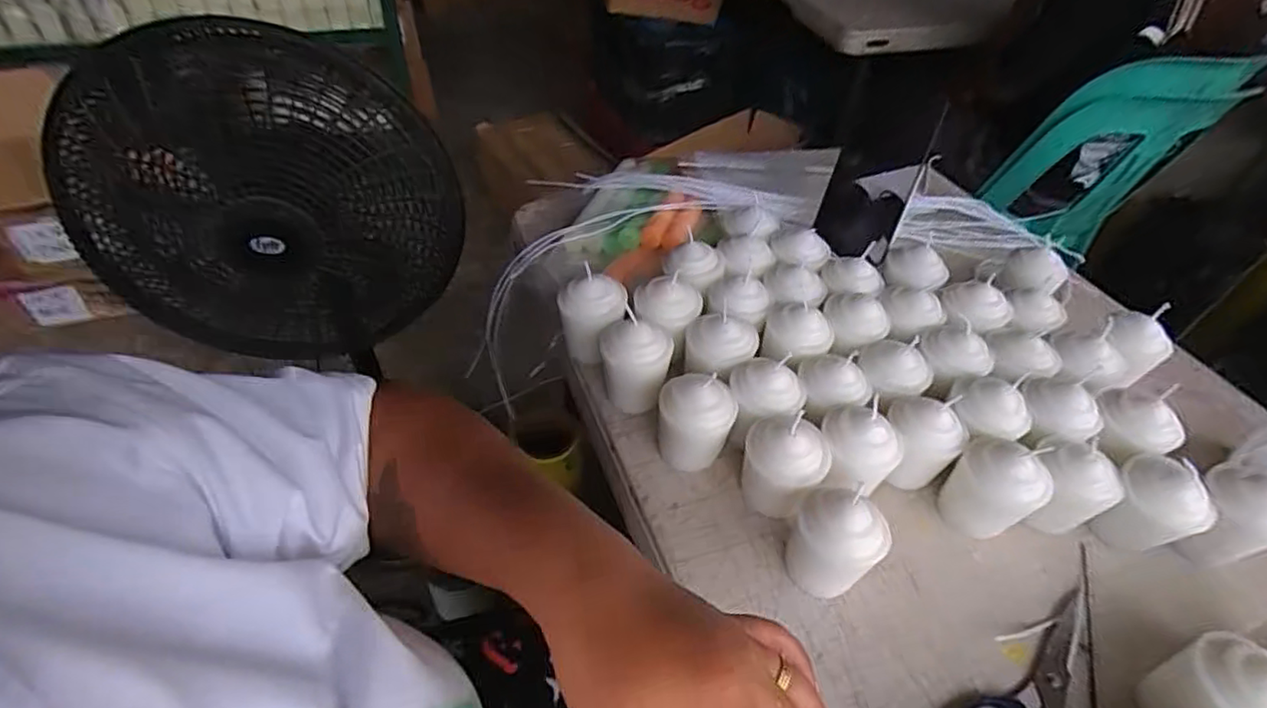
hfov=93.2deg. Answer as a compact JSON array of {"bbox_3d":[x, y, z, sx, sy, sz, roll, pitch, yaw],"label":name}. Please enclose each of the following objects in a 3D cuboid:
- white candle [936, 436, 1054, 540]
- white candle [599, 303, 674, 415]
[{"bbox_3d":[0.258,0.097,0.431,0.049,0.079,0.054,-30,54,-28],"label":"white candle"},{"bbox_3d":[0.002,0.005,0.488,0.055,0.077,0.055,0,46,-3],"label":"white candle"}]

